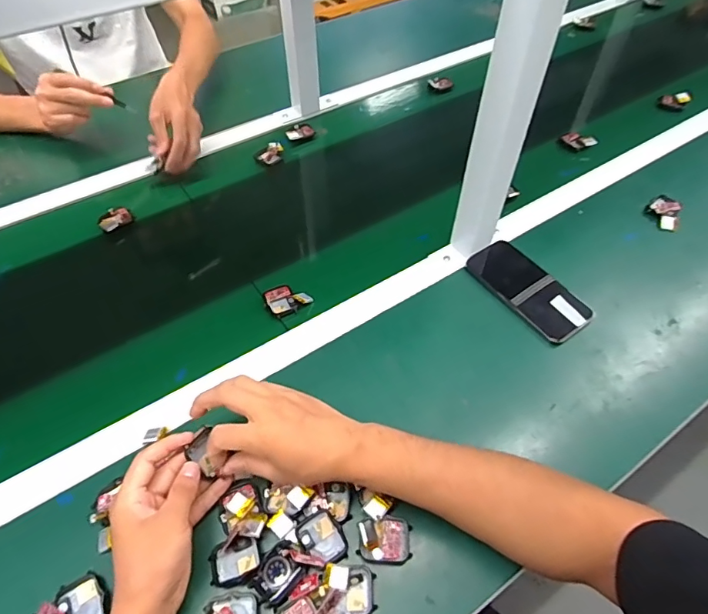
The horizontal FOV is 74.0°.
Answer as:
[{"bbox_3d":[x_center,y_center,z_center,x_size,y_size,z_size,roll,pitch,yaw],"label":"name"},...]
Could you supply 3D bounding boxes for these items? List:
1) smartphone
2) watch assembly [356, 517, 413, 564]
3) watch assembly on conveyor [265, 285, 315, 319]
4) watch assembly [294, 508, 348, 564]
[{"bbox_3d":[0.226,-0.025,0.611,0.071,0.015,0.161,-29,58,-20],"label":"smartphone"},{"bbox_3d":[0.028,0.211,0.425,0.048,0.013,0.035,1,53,1],"label":"watch assembly"},{"bbox_3d":[-0.085,-0.011,0.603,0.055,0.010,0.044,-20,56,-15],"label":"watch assembly on conveyor"},{"bbox_3d":[-0.028,0.208,0.423,0.034,0.013,0.045,-36,61,-24],"label":"watch assembly"}]

